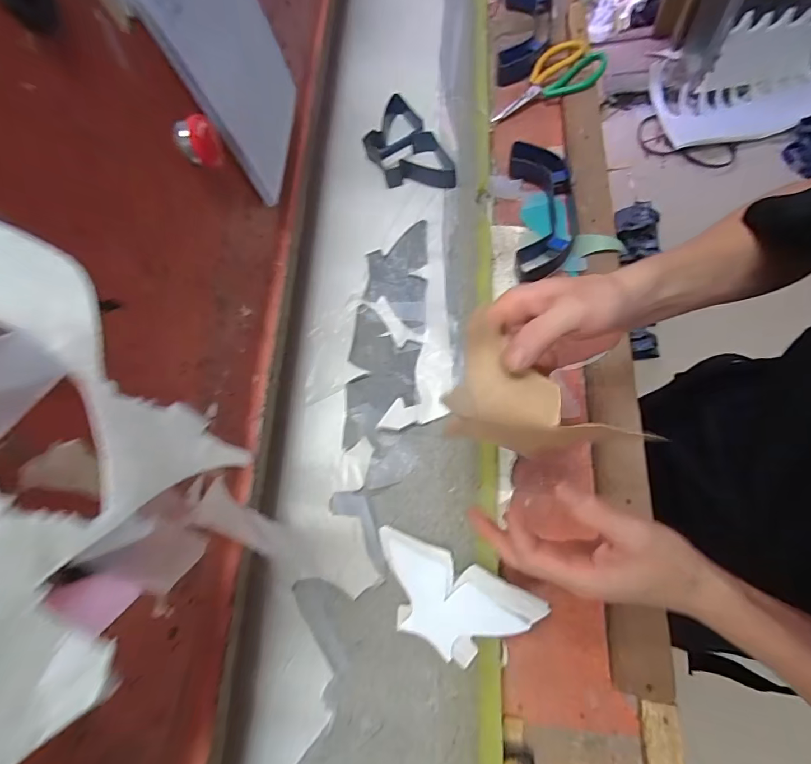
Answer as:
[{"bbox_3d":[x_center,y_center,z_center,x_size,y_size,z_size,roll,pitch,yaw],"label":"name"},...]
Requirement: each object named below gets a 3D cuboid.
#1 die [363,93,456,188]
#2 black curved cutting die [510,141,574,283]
[{"bbox_3d":[-0.005,-0.364,0.644,0.102,0.038,0.197,-26,69,-2],"label":"die"},{"bbox_3d":[0.196,-0.244,0.587,0.085,0.031,0.229,0,70,8],"label":"black curved cutting die"}]

